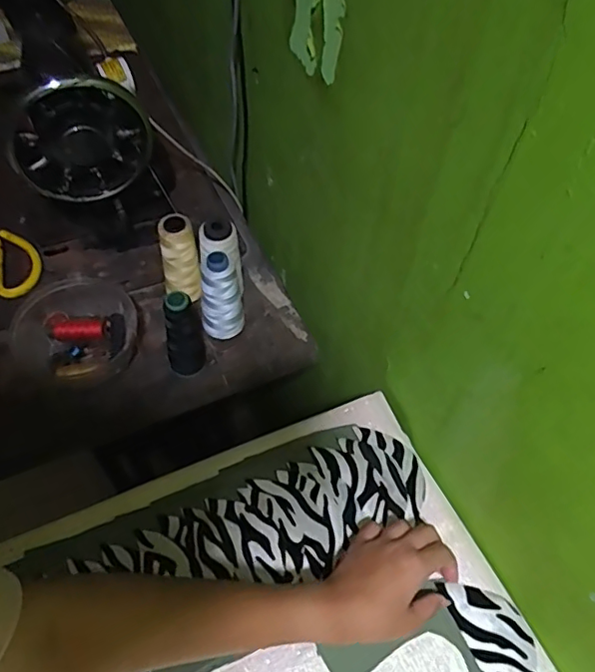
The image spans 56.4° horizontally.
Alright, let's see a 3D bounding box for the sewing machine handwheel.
[{"bbox_3d":[-0.225,-0.205,0.571,0.135,0.127,0.031,-21,58,-17],"label":"sewing machine handwheel"}]

